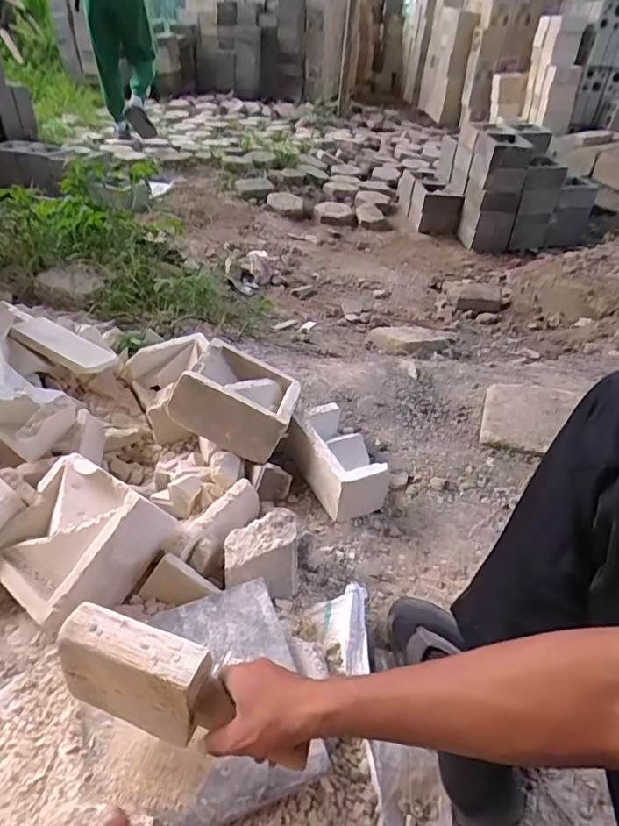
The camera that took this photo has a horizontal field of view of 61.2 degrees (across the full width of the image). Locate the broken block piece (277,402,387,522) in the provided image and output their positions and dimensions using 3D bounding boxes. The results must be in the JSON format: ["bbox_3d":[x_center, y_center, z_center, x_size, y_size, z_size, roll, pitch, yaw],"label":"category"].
[{"bbox_3d":[0.045,0.078,0.958,0.108,0.089,0.203,-17,44,-24],"label":"broken block piece"}]

